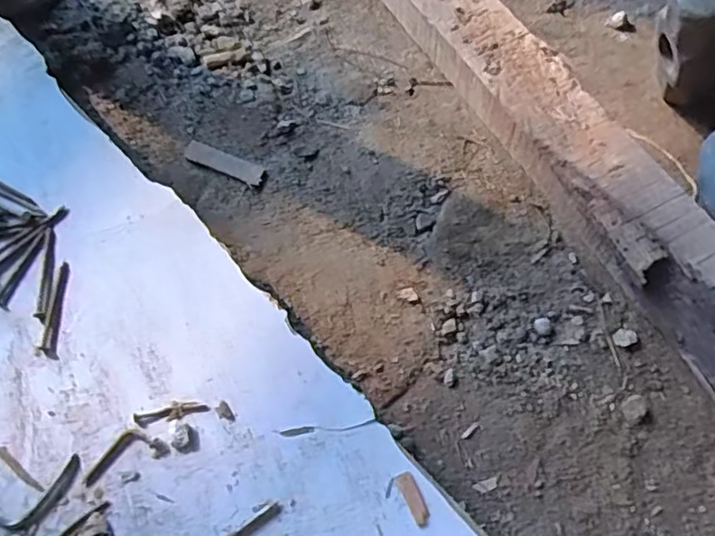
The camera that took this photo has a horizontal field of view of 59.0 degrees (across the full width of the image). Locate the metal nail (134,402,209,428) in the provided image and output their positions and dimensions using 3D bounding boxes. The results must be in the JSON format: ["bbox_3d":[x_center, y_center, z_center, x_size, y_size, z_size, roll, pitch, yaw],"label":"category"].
[{"bbox_3d":[-0.094,0.072,0.319,0.036,0.004,0.009,-16,60,-8],"label":"metal nail"}]

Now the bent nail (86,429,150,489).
[{"bbox_3d":[-0.120,0.093,0.310,0.034,0.004,0.010,-39,66,-20],"label":"bent nail"}]

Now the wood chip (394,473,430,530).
[{"bbox_3d":[0.027,0.111,0.304,0.009,0.004,0.025,-24,62,-13],"label":"wood chip"}]

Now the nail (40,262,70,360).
[{"bbox_3d":[-0.162,0.023,0.341,0.009,0.012,0.051,-1,59,1],"label":"nail"}]

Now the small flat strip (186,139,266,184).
[{"bbox_3d":[-0.092,-0.073,0.434,0.060,0.004,0.014,23,62,15],"label":"small flat strip"}]

